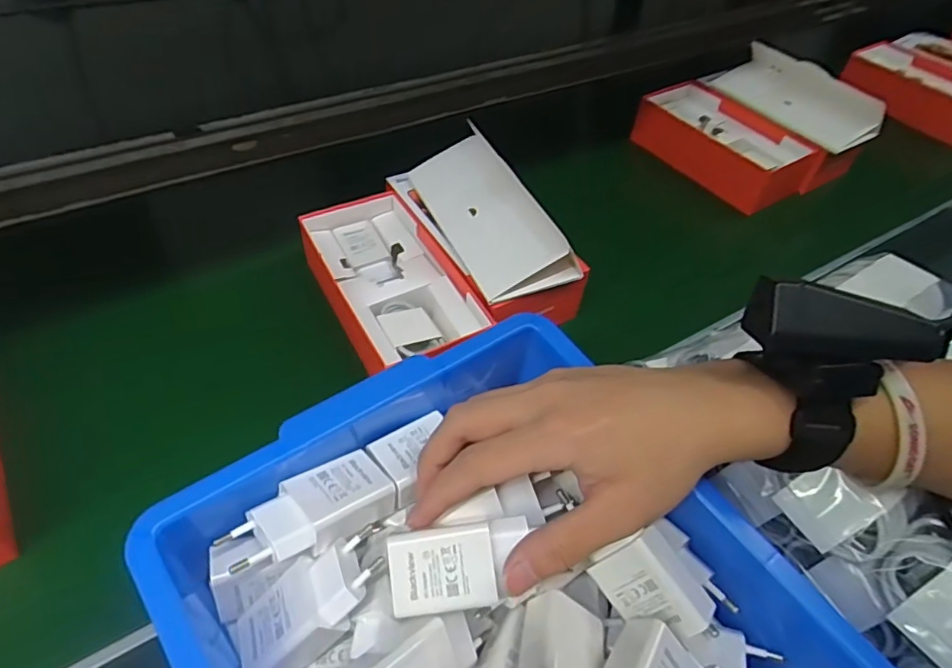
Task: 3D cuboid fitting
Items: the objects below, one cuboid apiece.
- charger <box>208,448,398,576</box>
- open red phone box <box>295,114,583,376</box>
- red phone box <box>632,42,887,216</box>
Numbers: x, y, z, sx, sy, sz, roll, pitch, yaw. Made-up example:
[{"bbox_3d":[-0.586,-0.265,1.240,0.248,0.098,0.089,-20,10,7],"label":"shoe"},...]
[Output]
[{"bbox_3d":[-0.082,0.089,0.289,0.081,0.022,0.036,-18,50,-37],"label":"charger"},{"bbox_3d":[-0.036,-0.067,0.468,0.185,0.072,0.181,-19,52,-20],"label":"open red phone box"},{"bbox_3d":[0.310,-0.235,0.637,0.174,0.095,0.207,-26,55,-25],"label":"red phone box"}]

